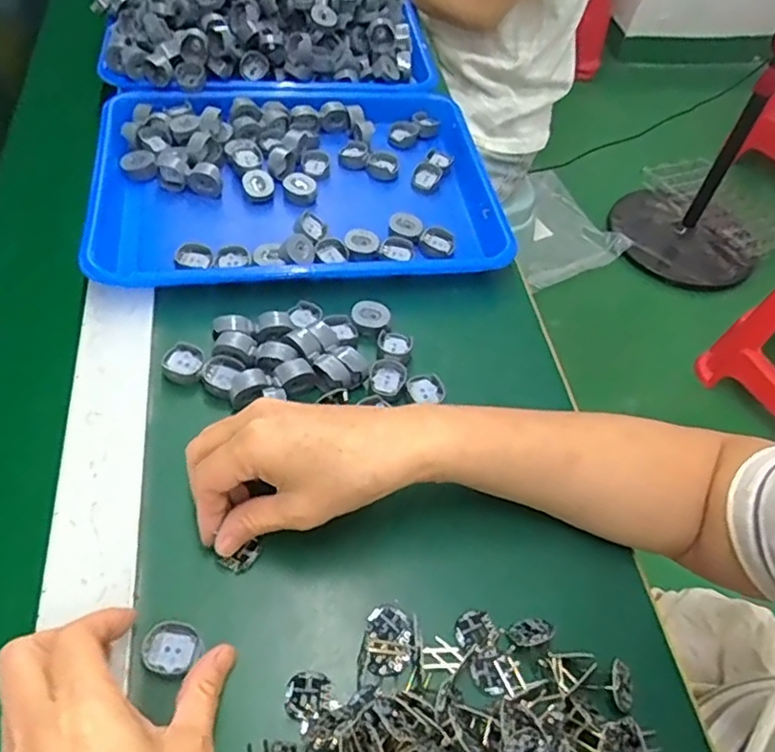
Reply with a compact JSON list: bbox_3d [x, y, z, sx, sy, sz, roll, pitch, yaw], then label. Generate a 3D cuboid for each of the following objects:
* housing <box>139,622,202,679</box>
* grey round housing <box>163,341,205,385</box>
[{"bbox_3d":[-0.112,0.142,0.330,0.026,0.016,0.026,1,56,-2],"label":"housing"},{"bbox_3d":[-0.139,-0.009,0.434,0.026,0.010,0.029,4,56,0],"label":"grey round housing"}]

